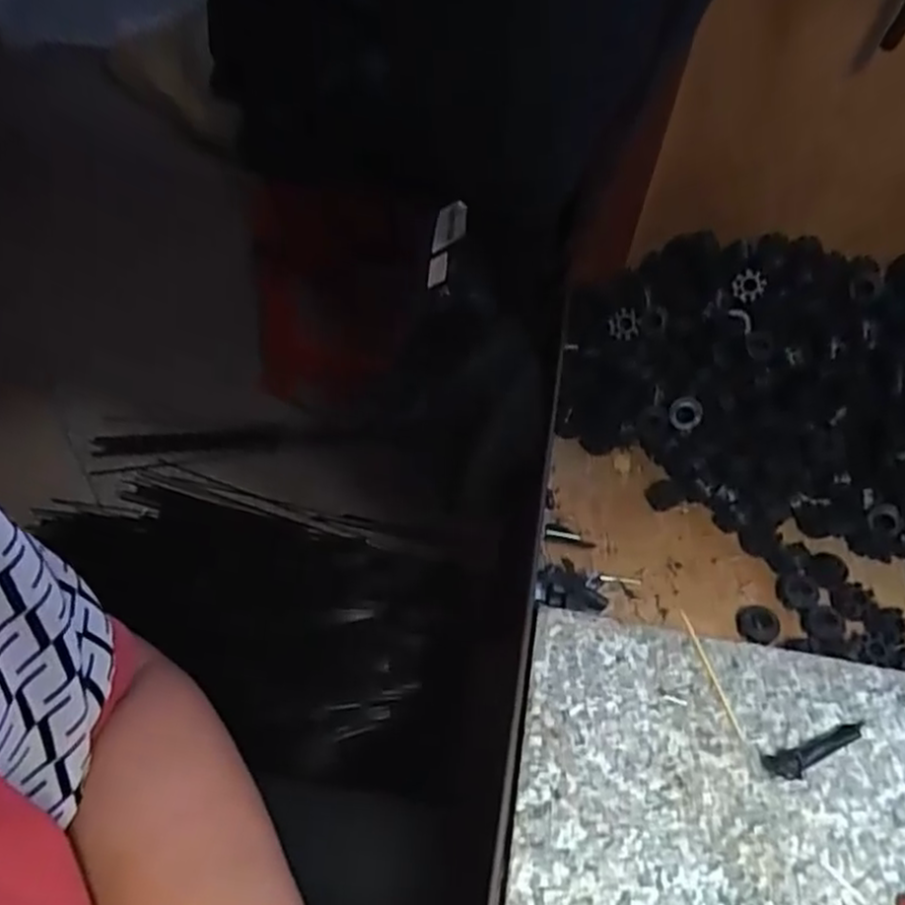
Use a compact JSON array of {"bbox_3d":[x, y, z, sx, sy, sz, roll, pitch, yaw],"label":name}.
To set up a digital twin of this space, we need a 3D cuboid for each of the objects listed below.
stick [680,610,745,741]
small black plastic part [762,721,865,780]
[{"bbox_3d":[0.119,0.100,0.338,0.004,0.004,0.061,-10,54,-11],"label":"stick"},{"bbox_3d":[0.158,0.127,0.317,0.051,0.010,0.012,-15,55,-14],"label":"small black plastic part"}]

